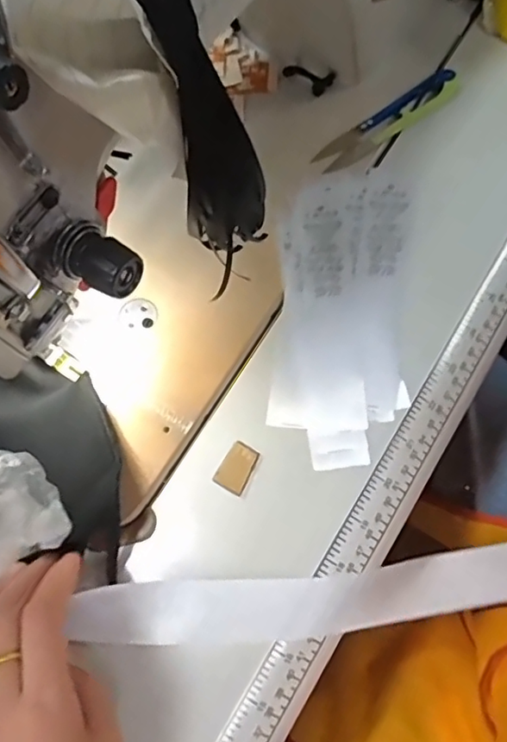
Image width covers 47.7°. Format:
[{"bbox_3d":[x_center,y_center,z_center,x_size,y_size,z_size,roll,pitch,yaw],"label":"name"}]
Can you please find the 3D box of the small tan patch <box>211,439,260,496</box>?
[{"bbox_3d":[-0.009,0.053,0.316,0.018,0.004,0.026,30,80,13],"label":"small tan patch"}]

